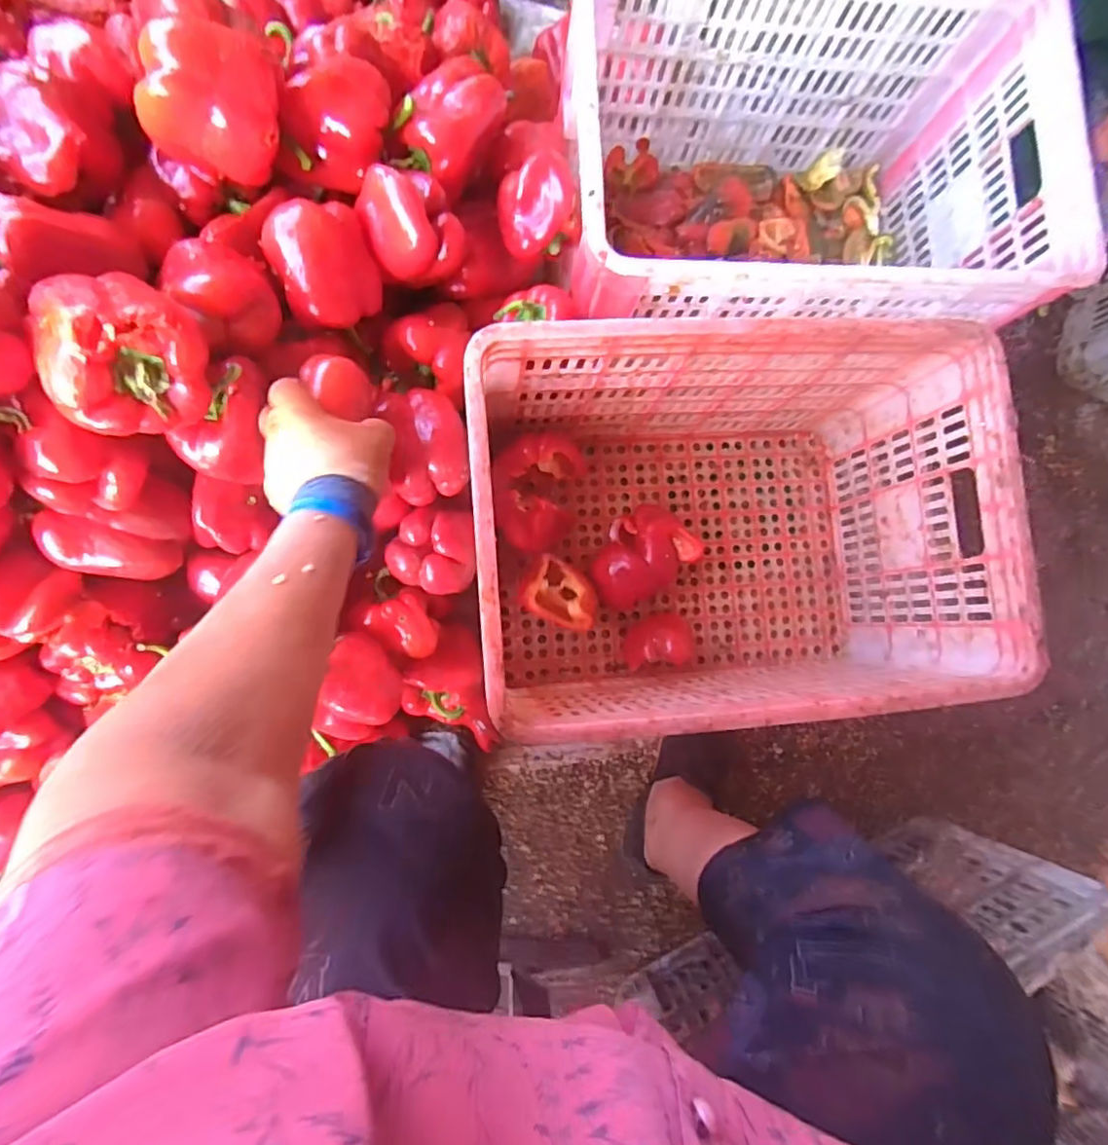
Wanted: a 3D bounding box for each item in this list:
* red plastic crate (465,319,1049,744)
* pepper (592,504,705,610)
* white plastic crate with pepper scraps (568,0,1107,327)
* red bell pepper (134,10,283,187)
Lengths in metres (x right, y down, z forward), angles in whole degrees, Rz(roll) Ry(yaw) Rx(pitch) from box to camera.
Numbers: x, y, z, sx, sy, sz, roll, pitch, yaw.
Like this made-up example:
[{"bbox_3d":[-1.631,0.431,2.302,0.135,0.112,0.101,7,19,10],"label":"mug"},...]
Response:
[{"bbox_3d":[0.170,-0.037,0.669,0.497,0.302,0.347,-3,86,-7],"label":"red plastic crate"},{"bbox_3d":[0.111,-0.022,0.757,0.140,0.068,0.103,-32,90,-8],"label":"pepper"},{"bbox_3d":[0.261,-0.436,0.698,0.498,0.274,0.354,-2,86,-7],"label":"white plastic crate with pepper scraps"},{"bbox_3d":[-0.265,-0.363,0.470,0.095,0.088,0.068,8,85,-6],"label":"red bell pepper"}]

